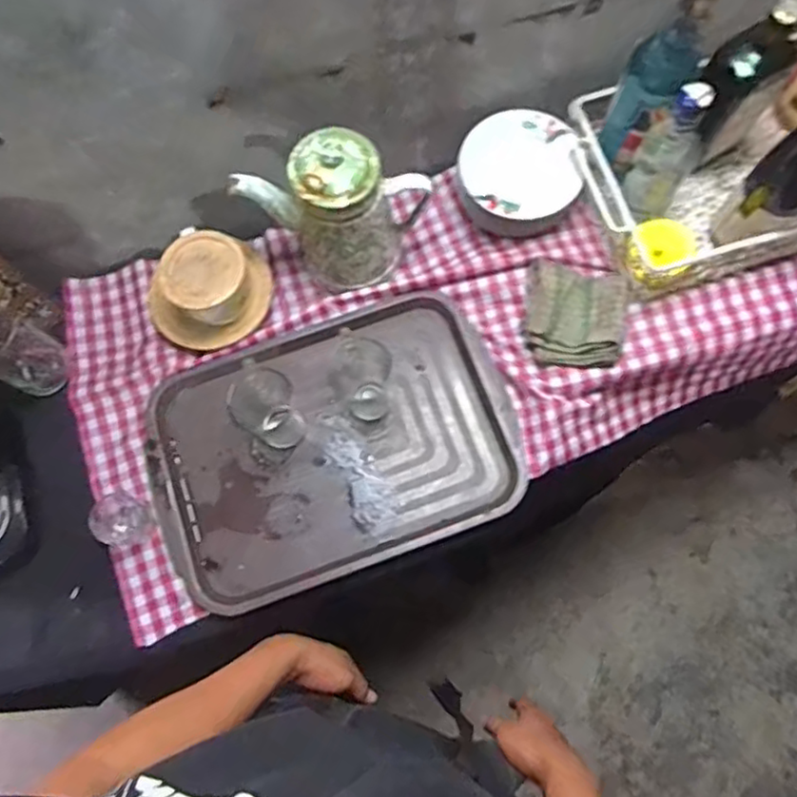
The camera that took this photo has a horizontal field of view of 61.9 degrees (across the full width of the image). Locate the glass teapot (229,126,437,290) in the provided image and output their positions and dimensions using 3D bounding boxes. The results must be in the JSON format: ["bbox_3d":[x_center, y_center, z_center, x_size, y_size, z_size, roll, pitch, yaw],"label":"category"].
[{"bbox_3d":[-0.071,-0.223,0.785,0.196,0.194,0.103,5,74,3],"label":"glass teapot"}]

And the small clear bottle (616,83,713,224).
[{"bbox_3d":[0.297,-0.267,0.748,0.062,0.176,0.059,33,77,11],"label":"small clear bottle"}]

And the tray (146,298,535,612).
[{"bbox_3d":[-0.081,0.053,0.806,0.427,0.046,0.299,-19,74,-4],"label":"tray"}]

